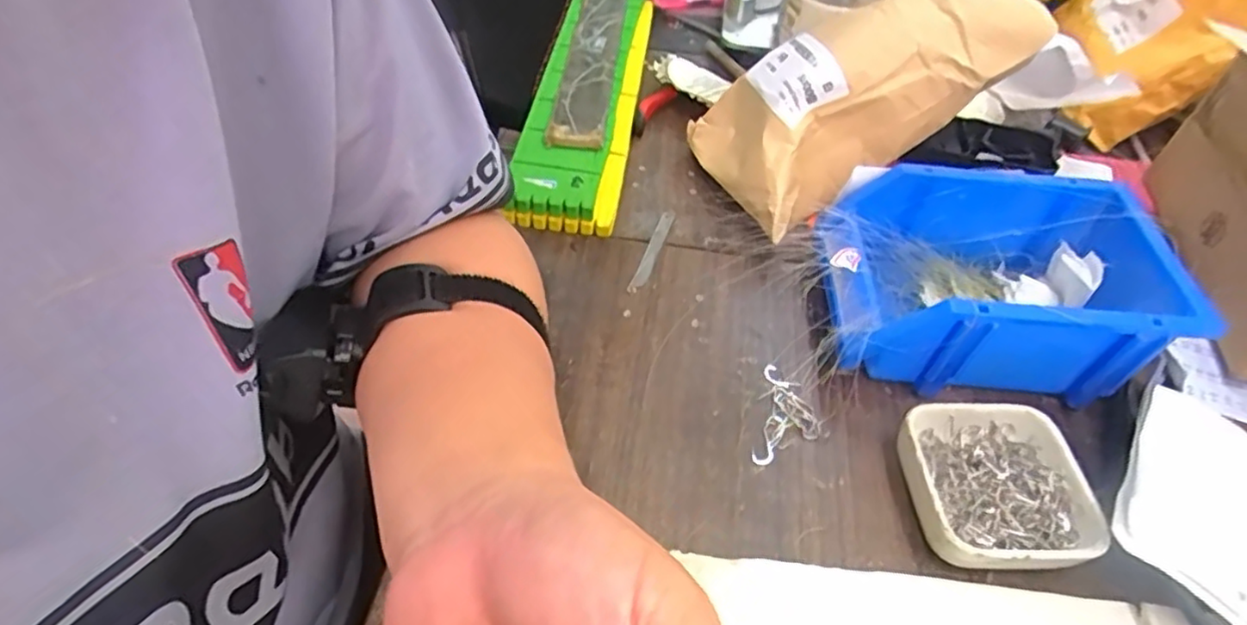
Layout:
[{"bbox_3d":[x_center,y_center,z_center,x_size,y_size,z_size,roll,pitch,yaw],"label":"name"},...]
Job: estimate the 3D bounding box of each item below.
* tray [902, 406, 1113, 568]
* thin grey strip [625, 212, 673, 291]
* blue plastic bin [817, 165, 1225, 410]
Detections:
[{"bbox_3d":[0.186,0.090,0.336,0.085,0.031,0.086,1,49,-3],"label":"tray"},{"bbox_3d":[0.020,-0.042,0.454,0.010,0.004,0.079,19,53,7],"label":"thin grey strip"},{"bbox_3d":[0.216,-0.019,0.397,0.191,0.072,0.125,5,49,-1],"label":"blue plastic bin"}]

